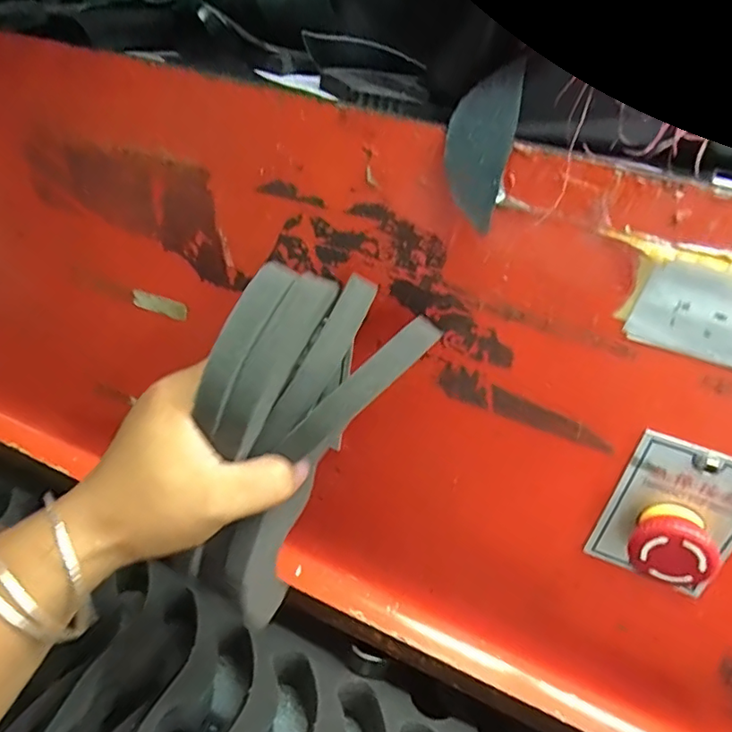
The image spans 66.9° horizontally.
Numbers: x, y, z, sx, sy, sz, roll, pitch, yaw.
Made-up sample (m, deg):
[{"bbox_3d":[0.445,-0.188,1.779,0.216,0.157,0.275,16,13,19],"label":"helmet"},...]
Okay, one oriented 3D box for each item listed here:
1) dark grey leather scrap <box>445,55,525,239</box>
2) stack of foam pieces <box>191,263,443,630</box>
[{"bbox_3d":[0.048,-0.094,0.232,0.026,0.006,0.072,13,83,9],"label":"dark grey leather scrap"},{"bbox_3d":[-0.039,0.055,0.271,0.065,0.194,0.067,27,21,25],"label":"stack of foam pieces"}]

